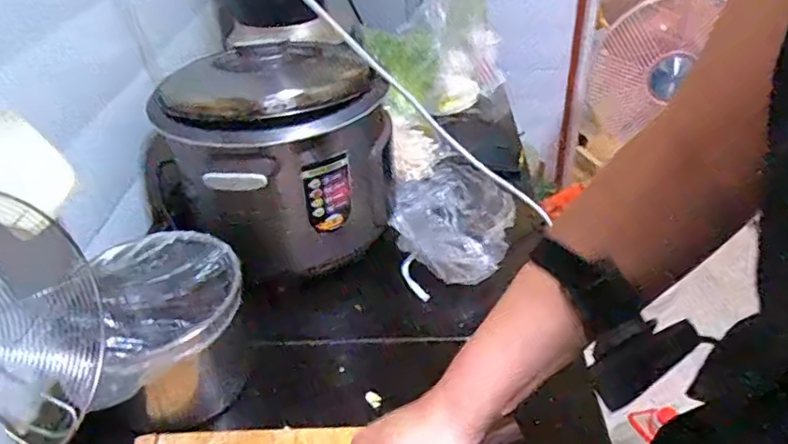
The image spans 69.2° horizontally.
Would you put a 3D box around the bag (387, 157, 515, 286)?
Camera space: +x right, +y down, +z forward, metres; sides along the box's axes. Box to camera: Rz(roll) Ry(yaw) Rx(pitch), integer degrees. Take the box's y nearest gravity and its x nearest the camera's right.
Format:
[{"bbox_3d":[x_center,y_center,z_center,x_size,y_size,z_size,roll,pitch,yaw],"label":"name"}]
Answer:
[{"bbox_3d":[0.068,-0.003,0.738,0.155,0.082,0.171,9,39,16],"label":"bag"}]

